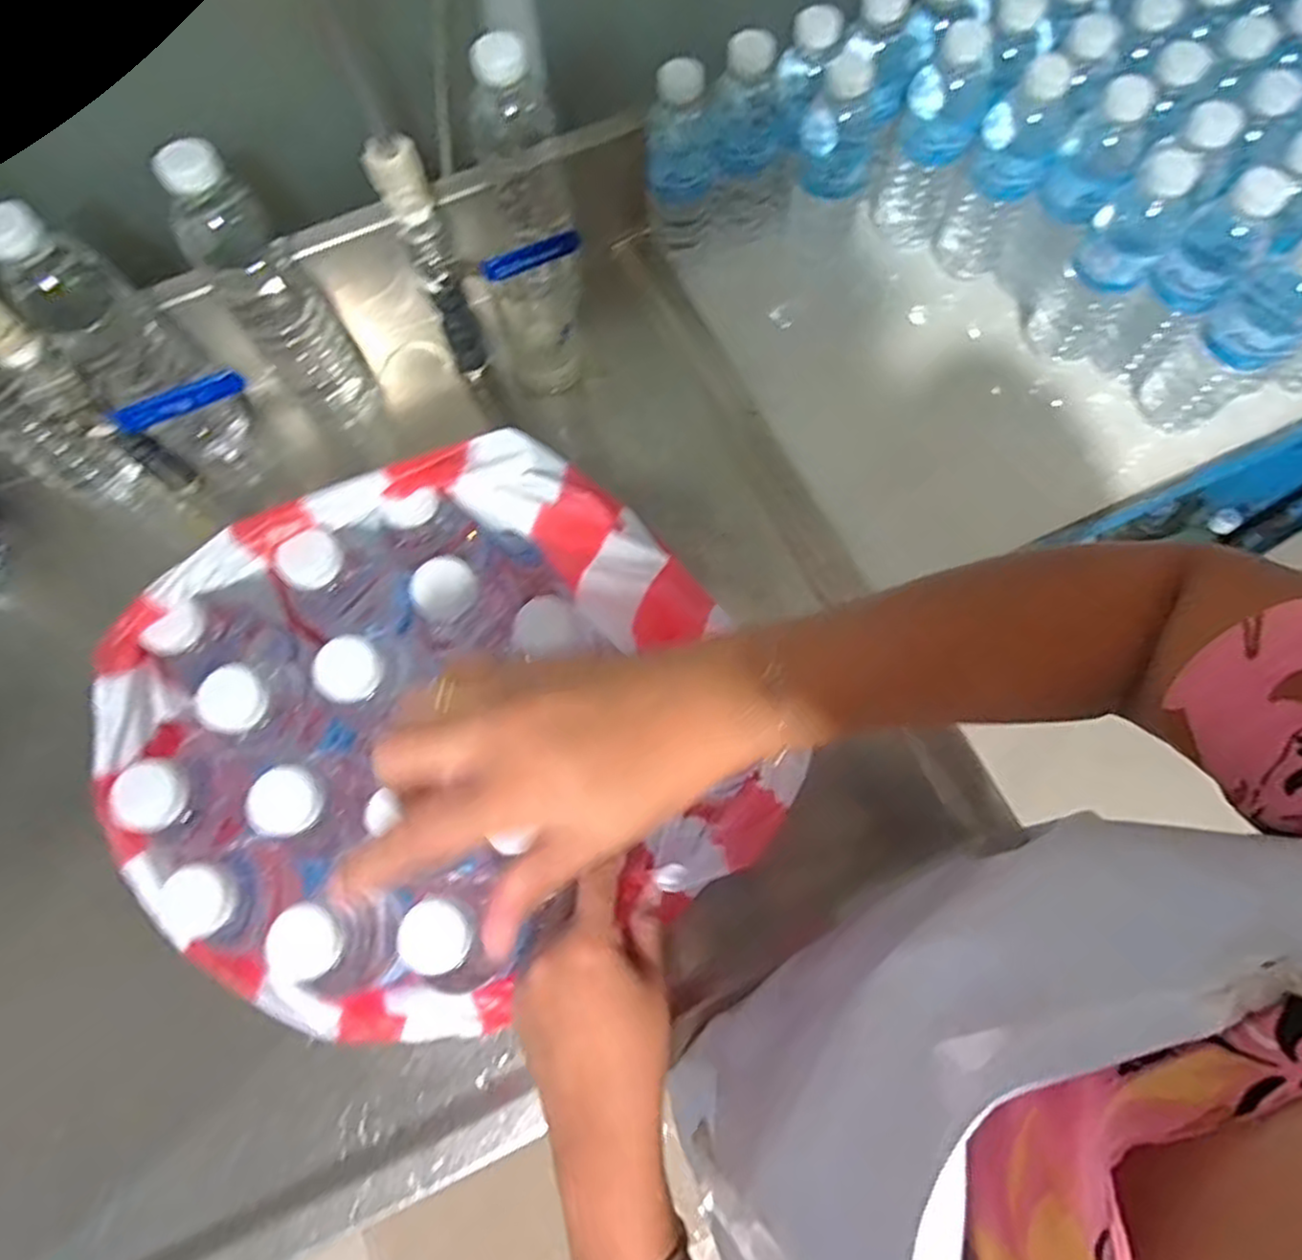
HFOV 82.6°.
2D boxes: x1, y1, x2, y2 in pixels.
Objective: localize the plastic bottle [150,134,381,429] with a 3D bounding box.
[{"bbox_3d":[-0.268,-0.235,0.530,0.064,0.213,0.060,-28,71,-8],"label":"plastic bottle"}]

